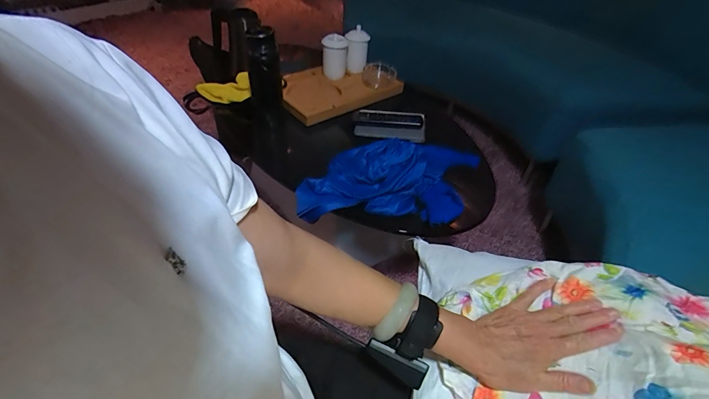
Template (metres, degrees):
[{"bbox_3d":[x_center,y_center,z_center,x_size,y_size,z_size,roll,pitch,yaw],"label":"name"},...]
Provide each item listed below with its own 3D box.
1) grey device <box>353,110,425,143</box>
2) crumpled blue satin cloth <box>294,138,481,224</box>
[{"bbox_3d":[0.091,-0.195,0.971,0.188,0.033,0.091,6,42,3],"label":"grey device"},{"bbox_3d":[0.083,-0.047,0.807,0.409,0.098,0.194,-1,42,-4],"label":"crumpled blue satin cloth"}]

